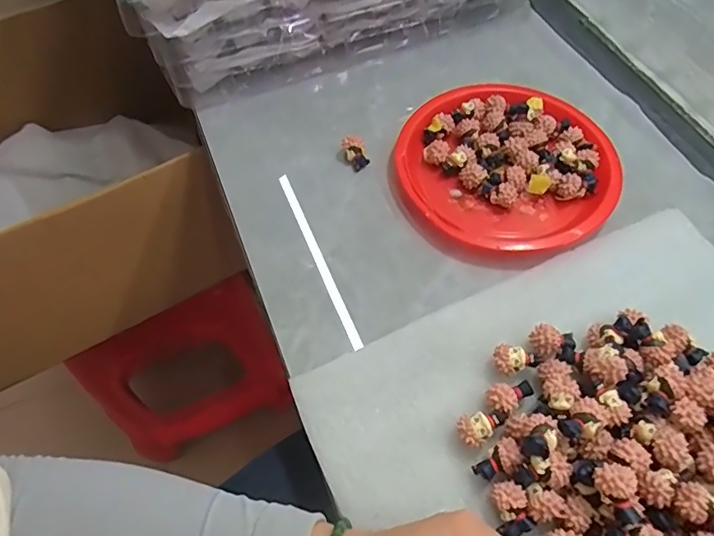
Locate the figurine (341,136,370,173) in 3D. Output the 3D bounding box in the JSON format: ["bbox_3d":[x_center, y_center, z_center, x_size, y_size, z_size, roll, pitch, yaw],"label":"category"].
[{"bbox_3d":[0.000,-0.100,0.444,0.017,0.020,0.024,-28,62,-15],"label":"figurine"}]

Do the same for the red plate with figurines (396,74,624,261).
[{"bbox_3d":[0.128,-0.091,0.443,0.176,0.021,0.183,-1,58,1],"label":"red plate with figurines"}]

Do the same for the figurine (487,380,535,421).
[{"bbox_3d":[0.099,0.084,0.334,0.031,0.017,0.019,-33,63,-18],"label":"figurine"}]

